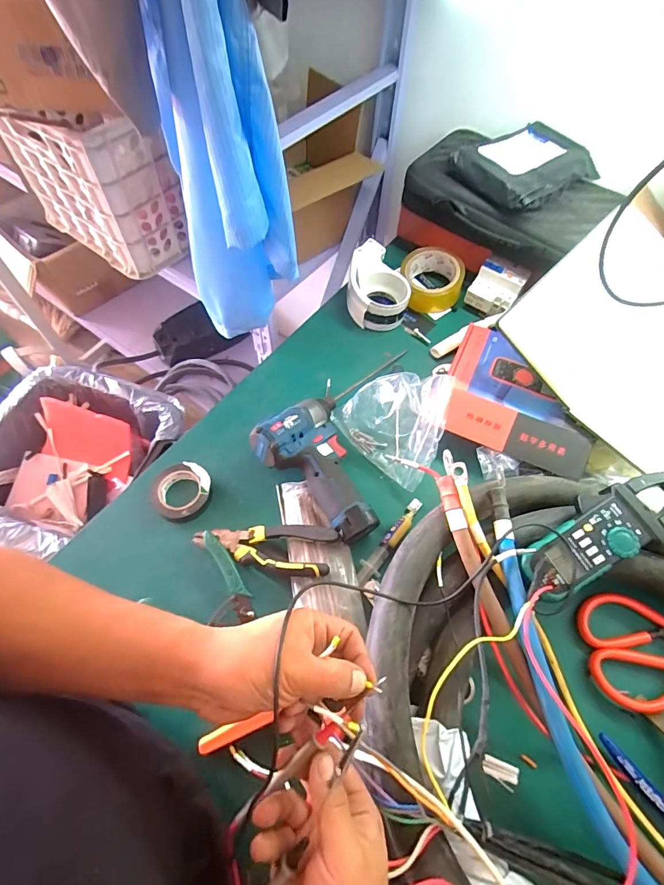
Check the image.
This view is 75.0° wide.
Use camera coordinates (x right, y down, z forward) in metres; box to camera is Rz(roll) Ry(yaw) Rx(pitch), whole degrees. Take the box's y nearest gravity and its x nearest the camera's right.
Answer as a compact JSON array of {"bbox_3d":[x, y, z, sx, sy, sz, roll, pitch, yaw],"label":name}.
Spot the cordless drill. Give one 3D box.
[{"bbox_3d":[0.014,0.013,0.544,0.165,0.059,0.184,-38,68,-21],"label":"cordless drill"}]

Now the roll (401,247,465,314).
[{"bbox_3d":[0.164,-0.272,0.716,0.098,0.055,0.099,1,60,-2],"label":"roll"}]

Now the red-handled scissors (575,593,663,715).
[{"bbox_3d":[0.351,0.222,0.470,0.155,0.017,0.113,-5,61,-5],"label":"red-handled scissors"}]

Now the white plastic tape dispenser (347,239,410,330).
[{"bbox_3d":[0.072,-0.256,0.705,0.093,0.057,0.144,-1,60,-3],"label":"white plastic tape dispenser"}]

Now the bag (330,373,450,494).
[{"bbox_3d":[0.092,-0.033,0.565,0.116,0.084,0.144,-36,68,-20],"label":"bag"}]

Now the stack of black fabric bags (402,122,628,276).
[{"bbox_3d":[0.281,-0.408,0.689,0.282,0.107,0.224,37,65,17],"label":"stack of black fabric bags"}]

